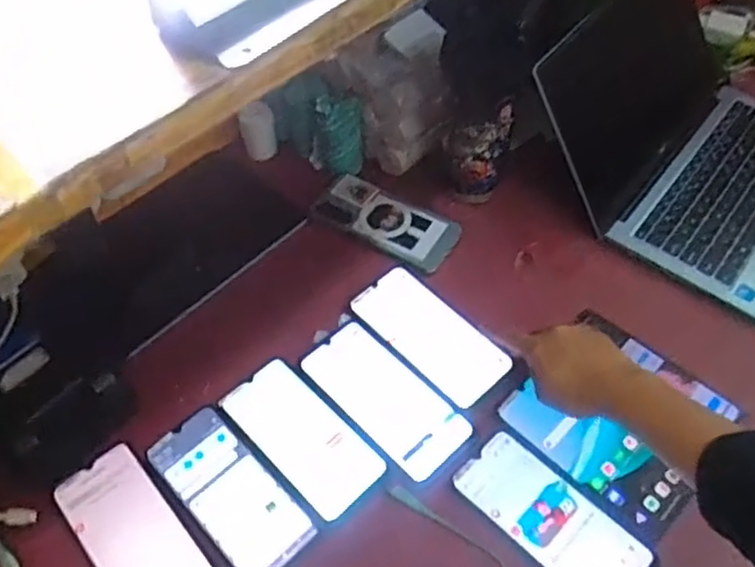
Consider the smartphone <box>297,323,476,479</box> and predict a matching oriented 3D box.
[{"bbox_3d":[0.007,0.103,0.643,0.079,0.006,0.166,-38,62,-24],"label":"smartphone"}]

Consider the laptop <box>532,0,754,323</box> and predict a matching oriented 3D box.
[{"bbox_3d":[0.365,-0.180,0.778,0.372,0.152,0.337,33,61,22],"label":"laptop"}]

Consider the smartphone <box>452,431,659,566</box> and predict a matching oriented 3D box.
[{"bbox_3d":[0.144,0.194,0.574,0.072,0.009,0.164,-38,62,-24],"label":"smartphone"}]

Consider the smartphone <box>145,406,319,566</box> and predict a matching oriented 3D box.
[{"bbox_3d":[-0.124,0.176,0.592,0.072,0.004,0.159,-37,61,-23],"label":"smartphone"}]

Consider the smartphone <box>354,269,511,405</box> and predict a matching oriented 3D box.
[{"bbox_3d":[0.054,0.044,0.681,0.081,0.009,0.163,-37,61,-23],"label":"smartphone"}]

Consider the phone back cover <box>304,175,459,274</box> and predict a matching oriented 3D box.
[{"bbox_3d":[0.007,-0.073,0.769,0.161,0.007,0.071,28,59,20],"label":"phone back cover"}]

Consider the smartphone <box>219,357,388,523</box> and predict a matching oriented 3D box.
[{"bbox_3d":[-0.068,0.133,0.619,0.075,0.004,0.155,-37,62,-24],"label":"smartphone"}]

